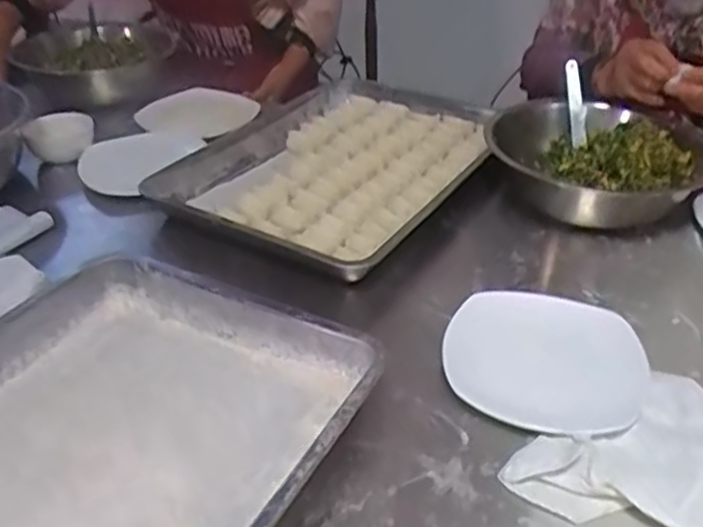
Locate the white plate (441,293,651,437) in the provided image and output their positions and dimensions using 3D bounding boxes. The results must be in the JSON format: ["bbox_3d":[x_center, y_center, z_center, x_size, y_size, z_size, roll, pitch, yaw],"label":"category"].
[{"bbox_3d":[0.179,0.090,0.636,0.178,0.024,0.166,1,35,0],"label":"white plate"}]

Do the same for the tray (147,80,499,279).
[{"bbox_3d":[-0.012,-0.155,0.966,0.366,0.029,0.481,22,40,27],"label":"tray"}]

